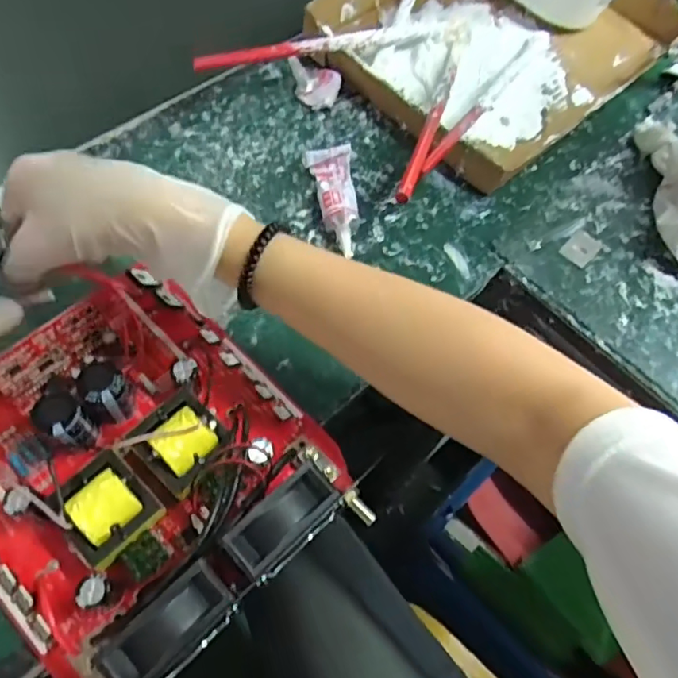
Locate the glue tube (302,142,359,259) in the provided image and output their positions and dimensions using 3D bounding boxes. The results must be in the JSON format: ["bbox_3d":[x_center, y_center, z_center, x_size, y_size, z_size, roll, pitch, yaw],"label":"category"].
[{"bbox_3d":[-0.003,-0.100,0.423,0.035,0.022,0.093,-5,64,-9],"label":"glue tube"}]

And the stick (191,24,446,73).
[{"bbox_3d":[-0.005,-0.233,0.447,0.232,0.011,0.015,-23,69,-26],"label":"stick"}]

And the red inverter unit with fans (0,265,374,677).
[{"bbox_3d":[-0.118,0.061,0.310,0.183,0.065,0.215,-41,74,-18],"label":"red inverter unit with fans"}]

